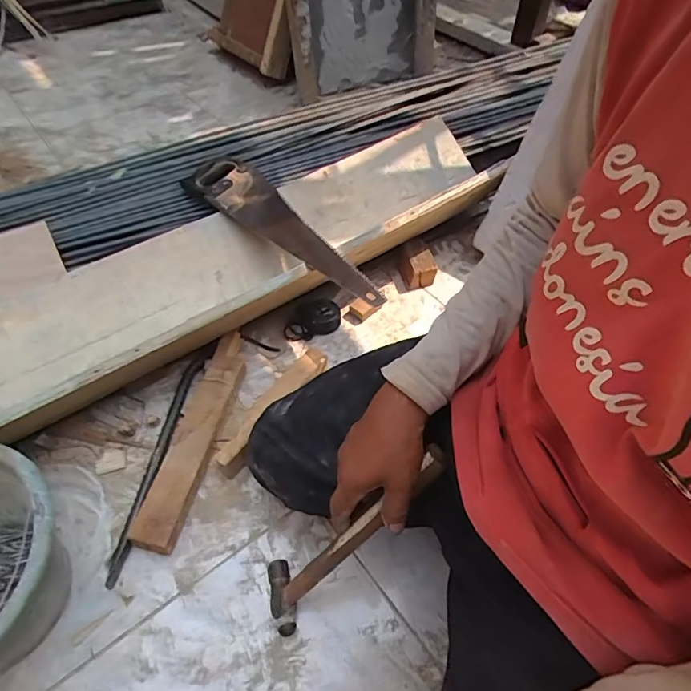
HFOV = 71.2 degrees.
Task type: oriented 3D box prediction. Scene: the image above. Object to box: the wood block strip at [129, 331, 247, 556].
[{"bbox_3d":[-0.209,0.119,0.699,0.067,0.043,0.338,7,52,6],"label":"wood block strip"}]

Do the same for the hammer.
[{"bbox_3d":[0.003,0.202,0.506,0.020,0.286,0.071,12,37,-44],"label":"hammer"}]

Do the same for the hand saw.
[{"bbox_3d":[-0.104,-0.211,0.809,0.119,0.037,0.506,-36,60,-25],"label":"hand saw"}]

